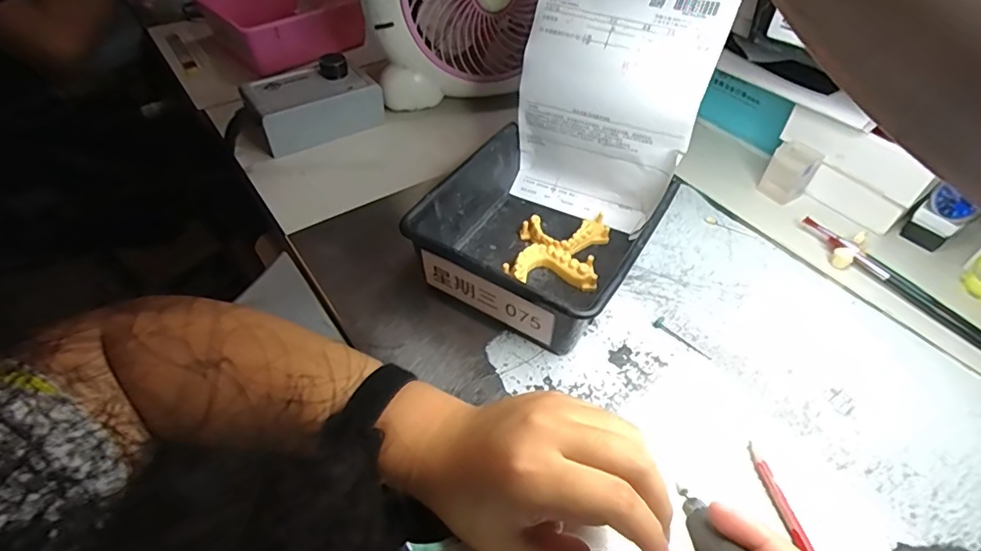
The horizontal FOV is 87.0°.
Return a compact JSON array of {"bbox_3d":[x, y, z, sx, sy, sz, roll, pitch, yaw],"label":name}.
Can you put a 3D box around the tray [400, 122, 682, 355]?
[{"bbox_3d":[0.042,-0.038,0.422,0.160,0.059,0.176,26,51,20],"label":"tray"}]

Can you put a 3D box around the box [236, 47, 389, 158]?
[{"bbox_3d":[-0.193,-0.189,0.561,0.135,0.059,0.071,-29,55,-25],"label":"box"}]

